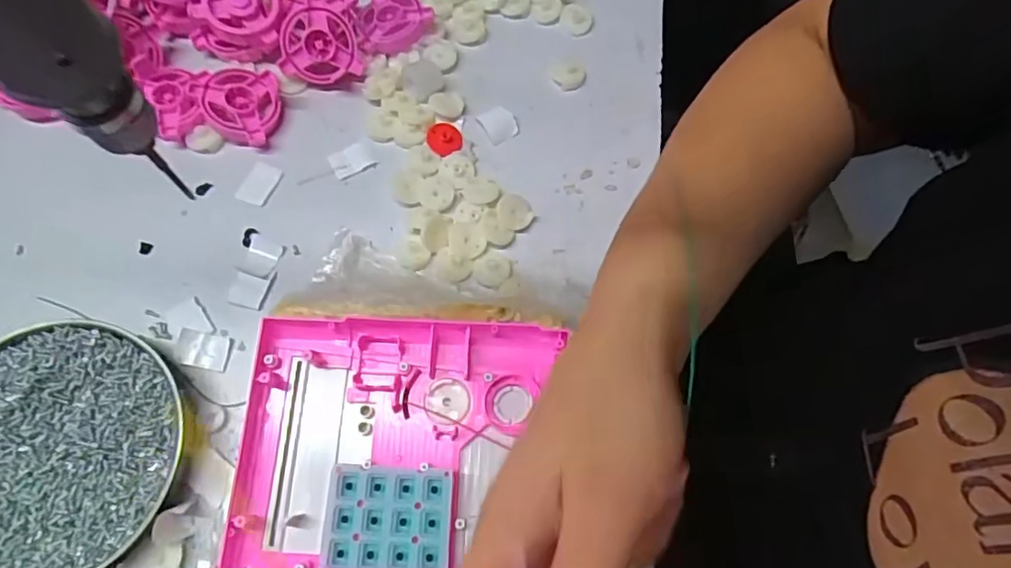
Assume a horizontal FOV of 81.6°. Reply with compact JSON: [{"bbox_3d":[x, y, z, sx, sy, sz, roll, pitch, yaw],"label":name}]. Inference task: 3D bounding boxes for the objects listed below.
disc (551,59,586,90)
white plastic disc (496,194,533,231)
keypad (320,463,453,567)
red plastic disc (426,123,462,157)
[{"bbox_3d":[0.045,-0.150,0.416,0.023,0.006,0.022,1,71,-2],"label":"disc"},{"bbox_3d":[0.006,-0.046,0.374,0.023,0.004,0.023,-9,90,-16],"label":"white plastic disc"},{"bbox_3d":[-0.056,0.114,0.283,0.058,0.012,0.048,3,71,-2],"label":"keypad"},{"bbox_3d":[-0.041,-0.098,0.393,0.022,0.007,0.022,1,71,-2],"label":"red plastic disc"}]

